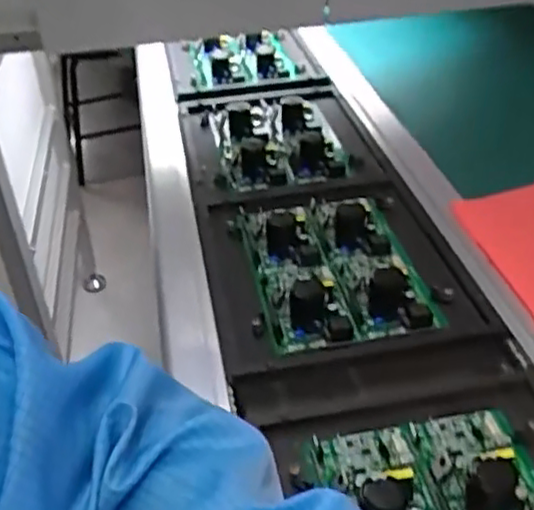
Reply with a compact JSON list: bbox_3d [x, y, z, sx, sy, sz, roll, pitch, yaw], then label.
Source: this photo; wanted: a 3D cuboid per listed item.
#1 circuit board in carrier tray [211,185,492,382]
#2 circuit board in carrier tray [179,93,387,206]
[{"bbox_3d":[0.055,-0.001,0.658,0.217,0.039,0.254,-10,36,-8],"label":"circuit board in carrier tray"},{"bbox_3d":[0.010,-0.147,0.872,0.217,0.058,0.271,-8,36,-6],"label":"circuit board in carrier tray"}]

